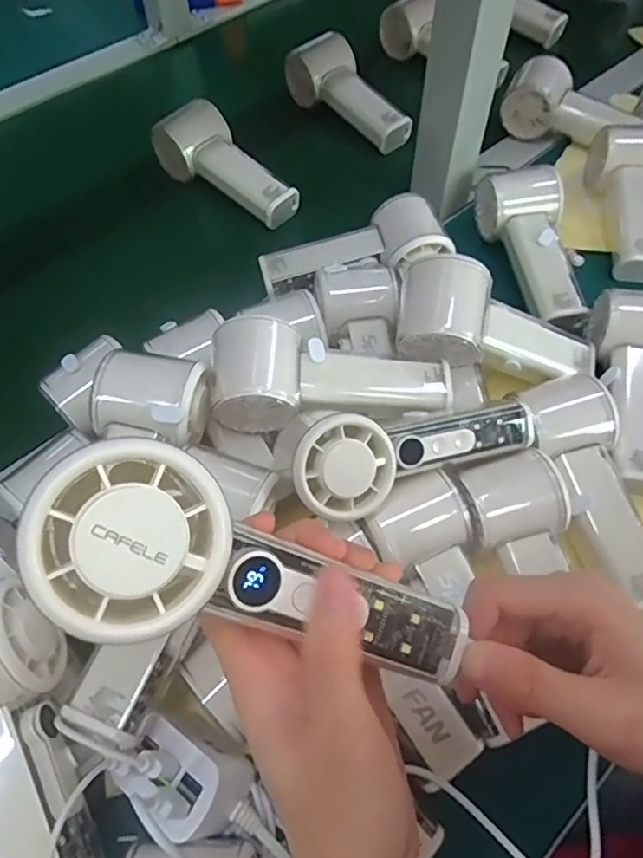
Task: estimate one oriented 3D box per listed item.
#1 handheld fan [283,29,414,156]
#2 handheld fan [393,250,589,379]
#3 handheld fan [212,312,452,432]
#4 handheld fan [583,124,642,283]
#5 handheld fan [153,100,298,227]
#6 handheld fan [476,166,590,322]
[{"bbox_3d":[0.028,-0.352,0.597,0.051,0.056,0.152,-34,64,-18],"label":"handheld fan"},{"bbox_3d":[0.127,-0.064,0.400,0.153,0.061,0.059,15,57,-19],"label":"handheld fan"},{"bbox_3d":[0.007,-0.033,0.373,0.148,0.055,0.060,3,58,-14],"label":"handheld fan"},{"bbox_3d":[0.280,-0.200,0.514,0.057,0.051,0.151,2,73,2],"label":"handheld fan"},{"bbox_3d":[-0.086,-0.252,0.540,0.148,0.049,0.059,33,65,19],"label":"handheld fan"},{"bbox_3d":[0.178,-0.153,0.481,0.059,0.053,0.152,-7,59,-4],"label":"handheld fan"}]

